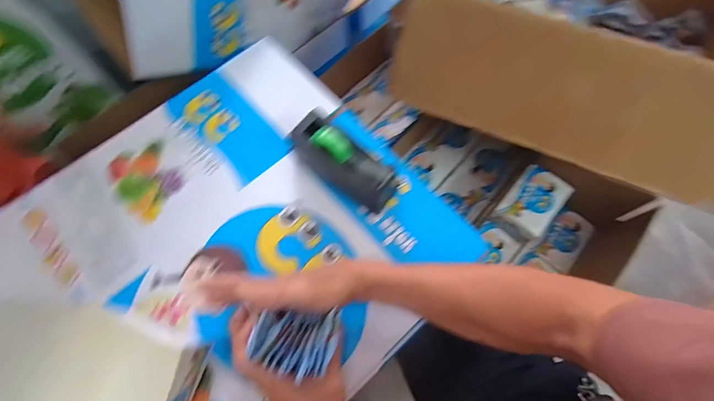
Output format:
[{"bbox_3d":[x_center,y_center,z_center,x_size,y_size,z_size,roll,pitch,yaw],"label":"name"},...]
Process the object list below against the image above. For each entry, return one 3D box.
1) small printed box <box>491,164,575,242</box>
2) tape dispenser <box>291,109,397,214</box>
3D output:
[{"bbox_3d":[0.377,0.013,0.739,0.103,0.079,0.132,39,75,15],"label":"small printed box"},{"bbox_3d":[-0.017,-0.056,0.449,0.147,0.085,0.057,36,74,14],"label":"tape dispenser"}]

